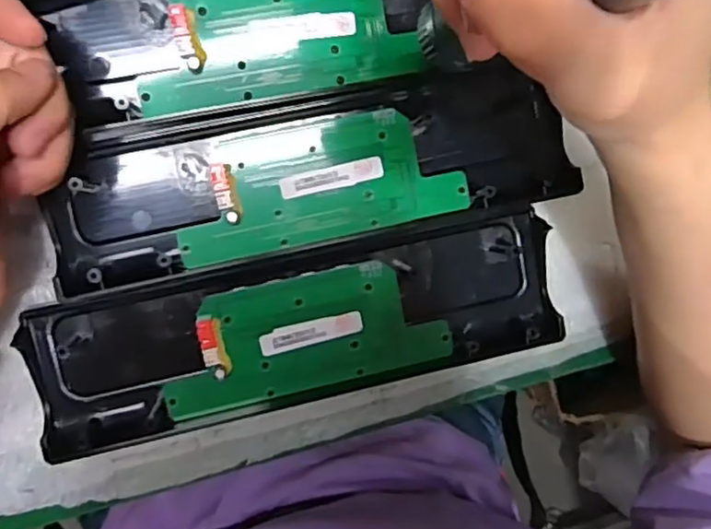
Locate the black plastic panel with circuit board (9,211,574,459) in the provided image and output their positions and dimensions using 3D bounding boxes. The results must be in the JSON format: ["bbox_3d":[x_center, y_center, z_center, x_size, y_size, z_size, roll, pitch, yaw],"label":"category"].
[{"bbox_3d":[-0.023,0.033,0.298,0.244,0.021,0.071,-12,95,-8],"label":"black plastic panel with circuit board"}]

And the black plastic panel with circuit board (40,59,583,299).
[{"bbox_3d":[-0.018,-0.043,0.290,0.237,0.013,0.070,-13,95,-8],"label":"black plastic panel with circuit board"}]

